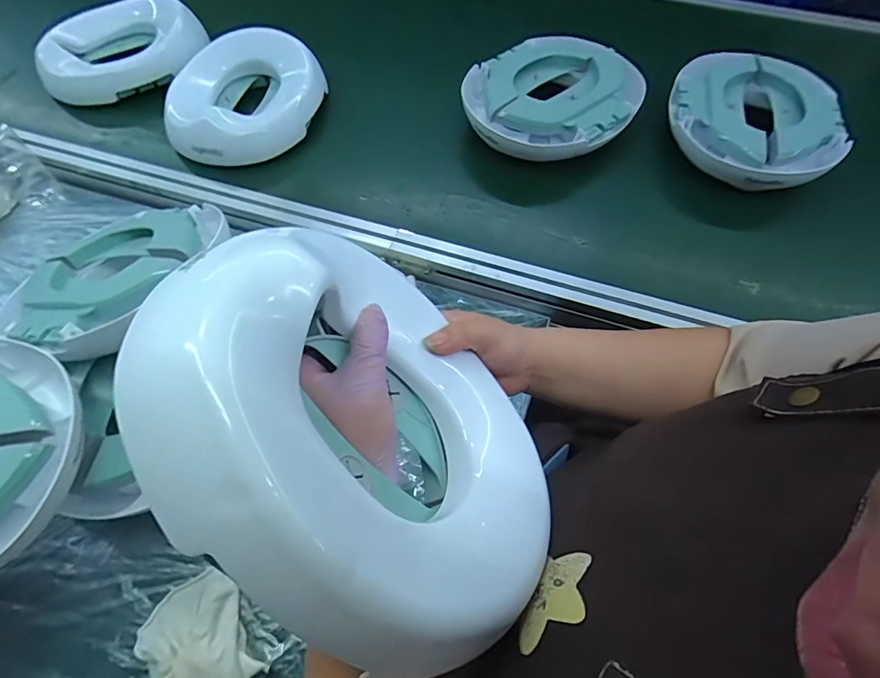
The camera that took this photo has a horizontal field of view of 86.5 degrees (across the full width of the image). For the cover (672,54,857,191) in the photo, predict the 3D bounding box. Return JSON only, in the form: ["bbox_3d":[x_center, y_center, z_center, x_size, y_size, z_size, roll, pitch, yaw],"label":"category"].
[{"bbox_3d":[0.477,-0.335,0.706,0.253,0.084,0.221,29,64,21],"label":"cover"}]

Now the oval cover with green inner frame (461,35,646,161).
[{"bbox_3d":[0.180,-0.391,0.752,0.284,0.081,0.220,-1,57,4],"label":"oval cover with green inner frame"}]

